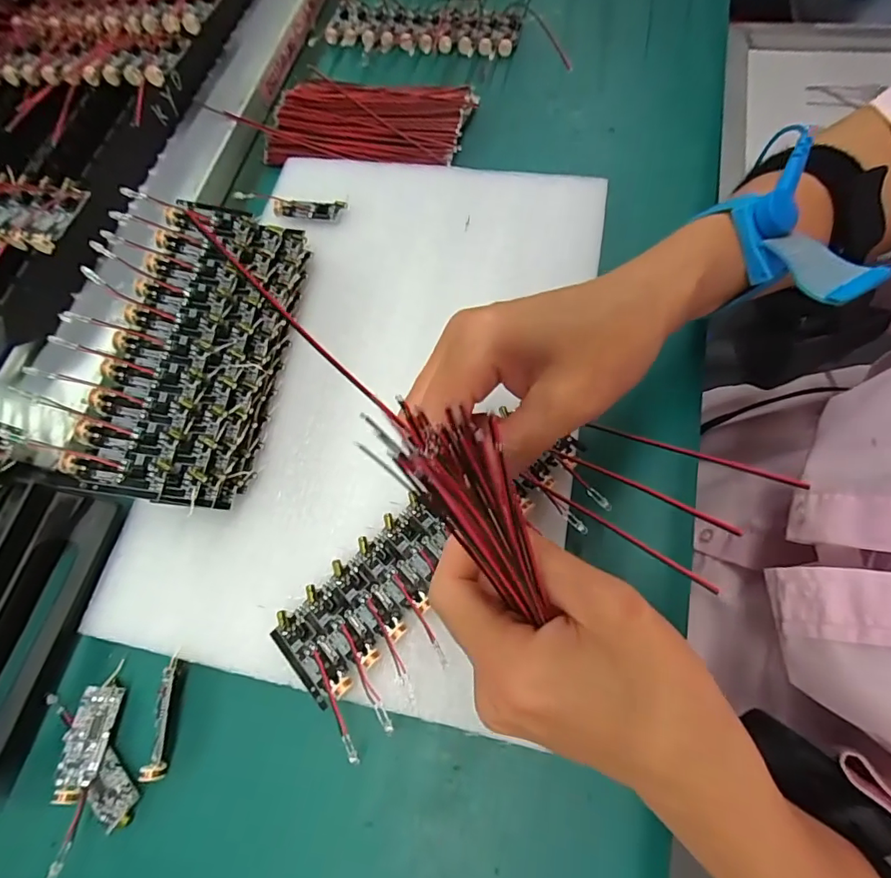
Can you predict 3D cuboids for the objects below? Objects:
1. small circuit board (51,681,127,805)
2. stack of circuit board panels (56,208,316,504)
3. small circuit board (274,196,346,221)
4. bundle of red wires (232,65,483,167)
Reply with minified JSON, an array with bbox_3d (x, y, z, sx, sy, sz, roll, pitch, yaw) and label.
[{"bbox_3d":[-0.157,0.131,0.217,0.016,0.006,0.044,13,59,-11],"label":"small circuit board"},{"bbox_3d":[-0.126,-0.048,0.259,0.069,0.042,0.169,5,66,8],"label":"stack of circuit board panels"},{"bbox_3d":[-0.088,-0.149,0.319,0.046,0.005,0.015,7,69,6],"label":"small circuit board"},{"bbox_3d":[-0.061,-0.226,0.348,0.151,0.011,0.067,7,69,5],"label":"bundle of red wires"}]

